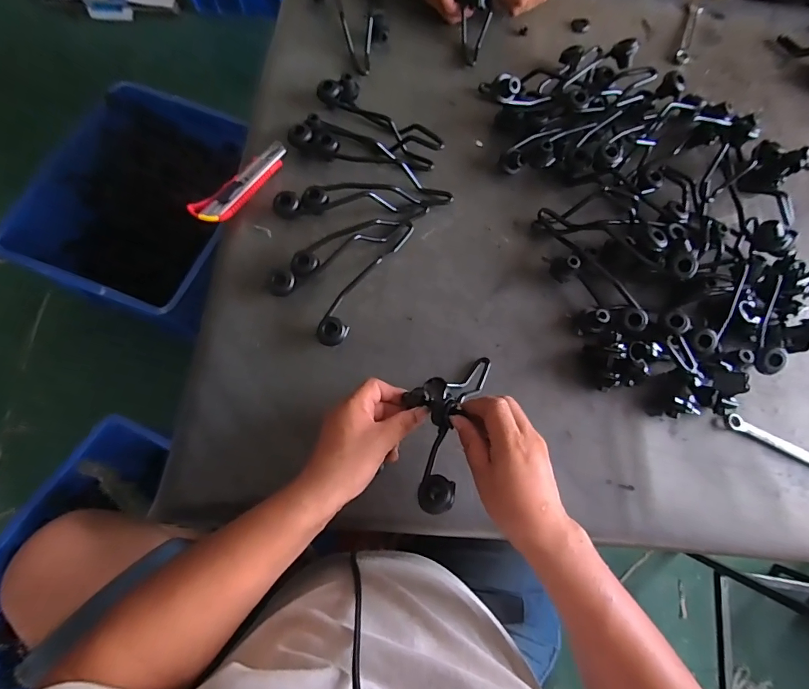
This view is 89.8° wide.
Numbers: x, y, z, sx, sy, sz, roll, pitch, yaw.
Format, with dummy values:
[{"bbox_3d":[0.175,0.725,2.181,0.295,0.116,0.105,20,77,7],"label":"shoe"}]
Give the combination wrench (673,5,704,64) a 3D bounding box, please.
[{"bbox_3d":[0.486,-0.531,0.692,0.023,0.011,0.142,22,75,5],"label":"combination wrench"}]

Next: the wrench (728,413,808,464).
[{"bbox_3d":[0.482,0.130,0.502,0.170,0.011,0.022,29,74,6],"label":"wrench"}]

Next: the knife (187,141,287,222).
[{"bbox_3d":[-0.212,-0.214,0.536,0.041,0.018,0.150,36,74,8],"label":"knife"}]

